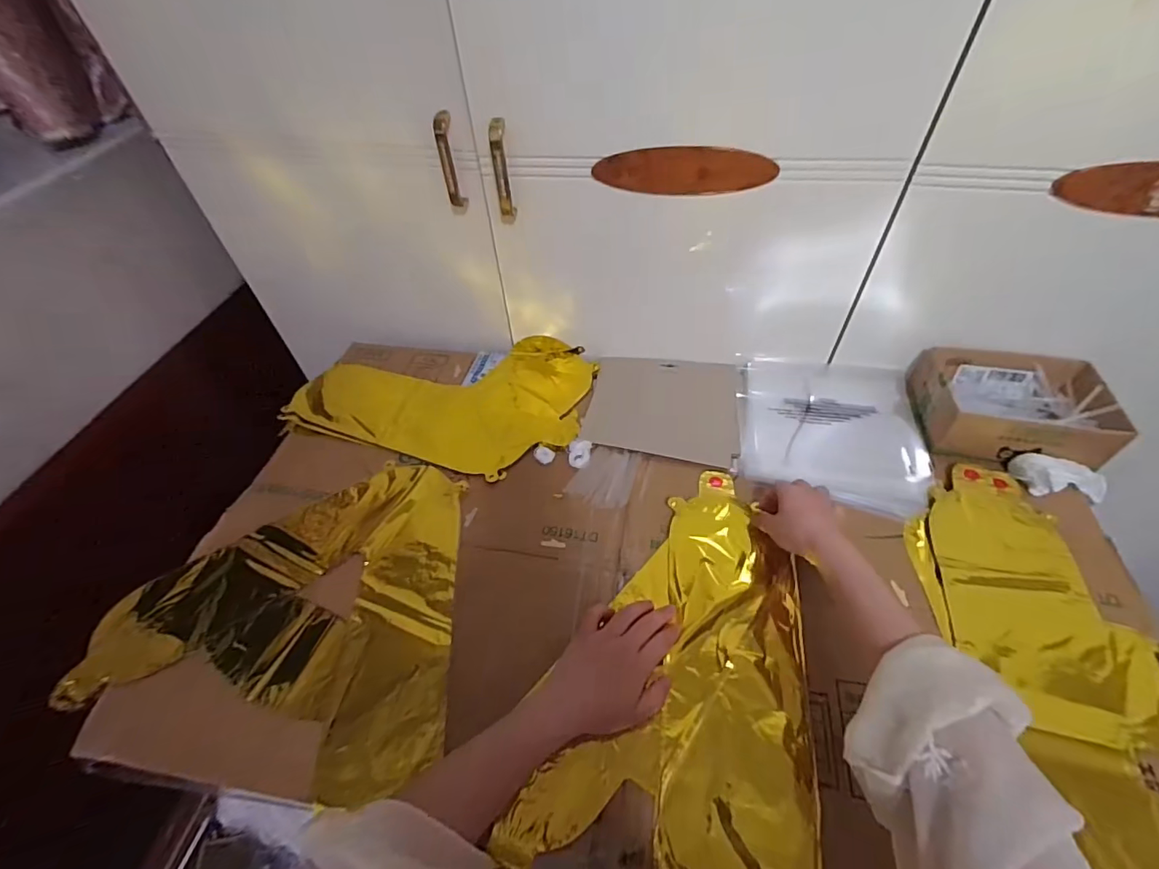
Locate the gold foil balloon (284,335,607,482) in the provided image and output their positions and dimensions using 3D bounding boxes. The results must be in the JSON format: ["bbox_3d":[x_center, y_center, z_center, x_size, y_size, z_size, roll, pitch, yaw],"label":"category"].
[{"bbox_3d":[-0.196,-0.060,0.722,0.404,0.025,0.238,9,51,10],"label":"gold foil balloon"}]

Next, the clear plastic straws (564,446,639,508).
[{"bbox_3d":[0.029,0.050,0.622,0.073,0.008,0.080,12,52,12],"label":"clear plastic straws"}]

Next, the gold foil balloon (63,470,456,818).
[{"bbox_3d":[-0.310,0.182,0.529,0.368,0.031,0.320,-4,47,-1],"label":"gold foil balloon"}]

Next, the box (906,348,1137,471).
[{"bbox_3d":[0.526,-0.033,0.627,0.189,0.067,0.141,9,51,10],"label":"box"}]

